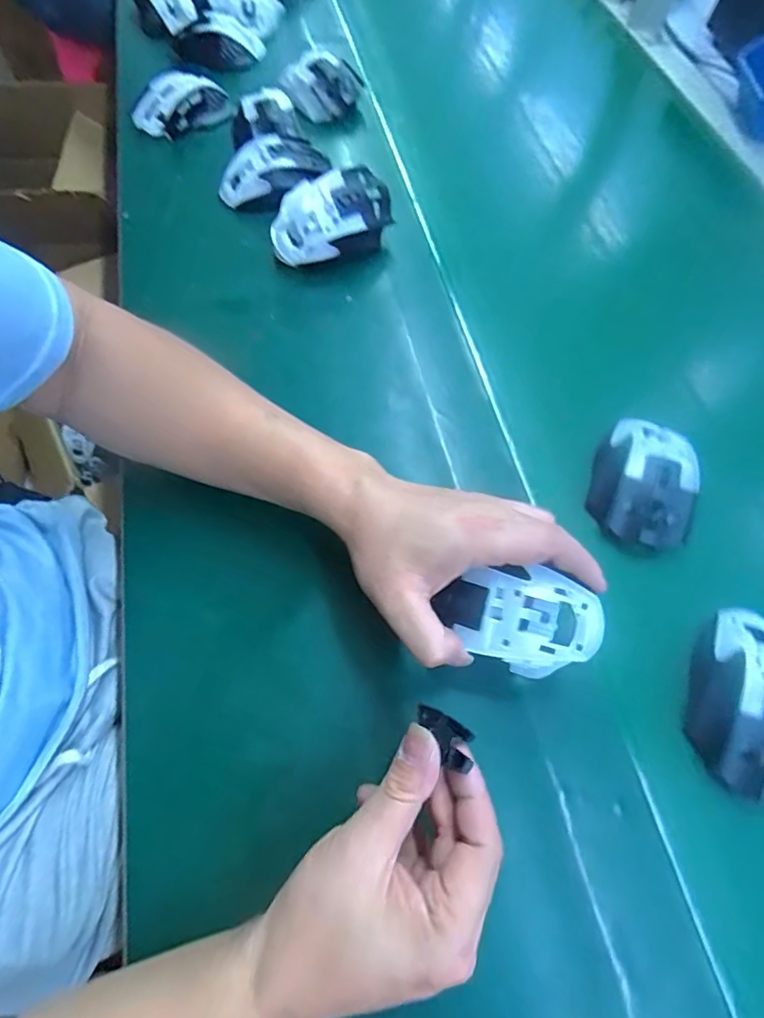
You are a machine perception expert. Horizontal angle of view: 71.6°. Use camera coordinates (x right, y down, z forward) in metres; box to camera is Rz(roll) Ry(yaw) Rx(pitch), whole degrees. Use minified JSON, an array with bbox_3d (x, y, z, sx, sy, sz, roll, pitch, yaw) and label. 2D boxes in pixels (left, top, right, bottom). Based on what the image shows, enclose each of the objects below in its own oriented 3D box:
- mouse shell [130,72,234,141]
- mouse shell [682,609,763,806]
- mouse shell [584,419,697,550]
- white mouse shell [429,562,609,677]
[{"bbox_3d":[-0.236,-0.476,0.628,0.114,0.039,0.065,-31,68,-17],"label":"mouse shell"},{"bbox_3d":[0.238,0.119,0.333,0.075,0.033,0.114,22,63,8],"label":"mouse shell"},{"bbox_3d":[0.201,-0.024,0.406,0.070,0.038,0.107,19,63,7],"label":"mouse shell"},{"bbox_3d":[0.080,0.066,0.310,0.088,0.040,0.047,12,61,9],"label":"white mouse shell"}]

